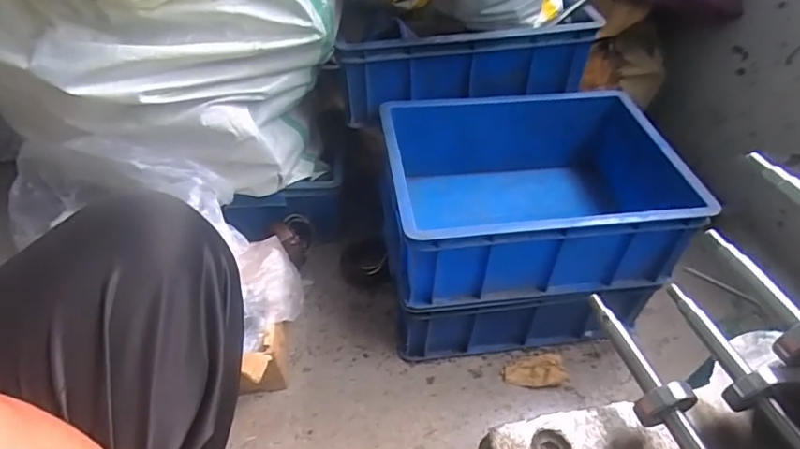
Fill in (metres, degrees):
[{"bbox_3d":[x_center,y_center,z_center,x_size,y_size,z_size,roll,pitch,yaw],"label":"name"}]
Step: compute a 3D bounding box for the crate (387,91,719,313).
[{"bbox_3d":[0.195,-0.047,0.778,0.423,0.160,0.288,-4,47,-6],"label":"crate"}]

